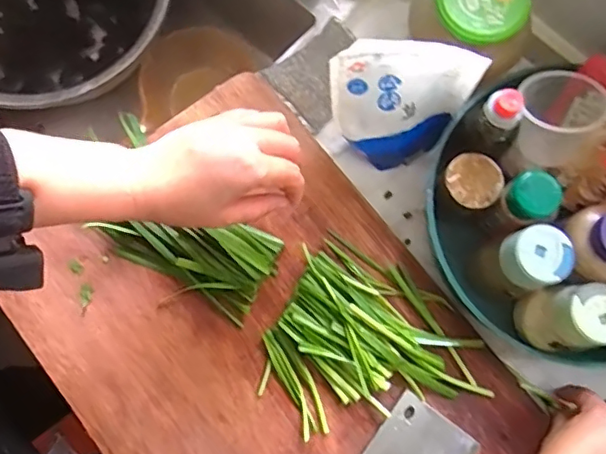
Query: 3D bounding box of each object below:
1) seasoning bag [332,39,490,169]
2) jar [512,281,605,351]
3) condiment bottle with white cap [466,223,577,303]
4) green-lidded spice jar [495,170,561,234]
[{"bbox_3d":[0.086,-0.110,0.525,0.123,0.171,0.054,11,79,1],"label":"seasoning bag"},{"bbox_3d":[0.231,0.079,0.485,0.054,0.091,0.051,0,79,-1],"label":"jar"},{"bbox_3d":[0.191,0.034,0.490,0.051,0.086,0.055,-14,79,-4],"label":"condiment bottle with white cap"},{"bbox_3d":[0.194,-0.018,0.510,0.044,0.087,0.041,0,79,-1],"label":"green-lidded spice jar"}]

